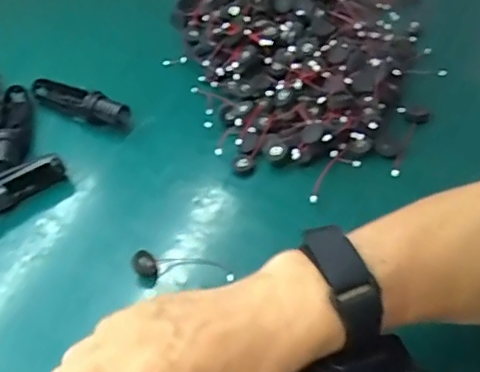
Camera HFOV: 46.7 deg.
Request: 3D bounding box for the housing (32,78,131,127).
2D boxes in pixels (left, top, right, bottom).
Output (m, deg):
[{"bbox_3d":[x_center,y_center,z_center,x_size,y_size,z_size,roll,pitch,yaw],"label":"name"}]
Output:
[{"bbox_3d":[-0.167,-0.083,0.571,0.129,0.032,0.032,23,55,24],"label":"housing"}]

